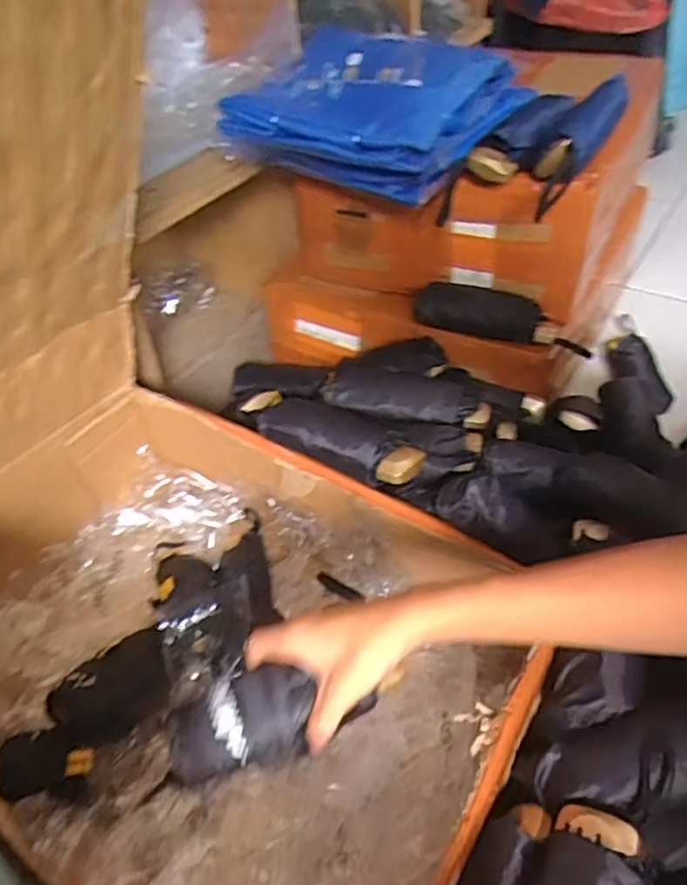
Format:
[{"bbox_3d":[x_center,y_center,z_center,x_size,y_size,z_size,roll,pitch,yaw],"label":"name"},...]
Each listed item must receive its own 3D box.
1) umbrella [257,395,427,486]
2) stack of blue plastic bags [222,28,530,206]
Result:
[{"bbox_3d":[-0.001,-0.002,0.663,0.171,0.047,0.060,24,50,27],"label":"umbrella"},{"bbox_3d":[0.034,-0.372,0.759,0.282,0.098,0.217,18,47,22],"label":"stack of blue plastic bags"}]

